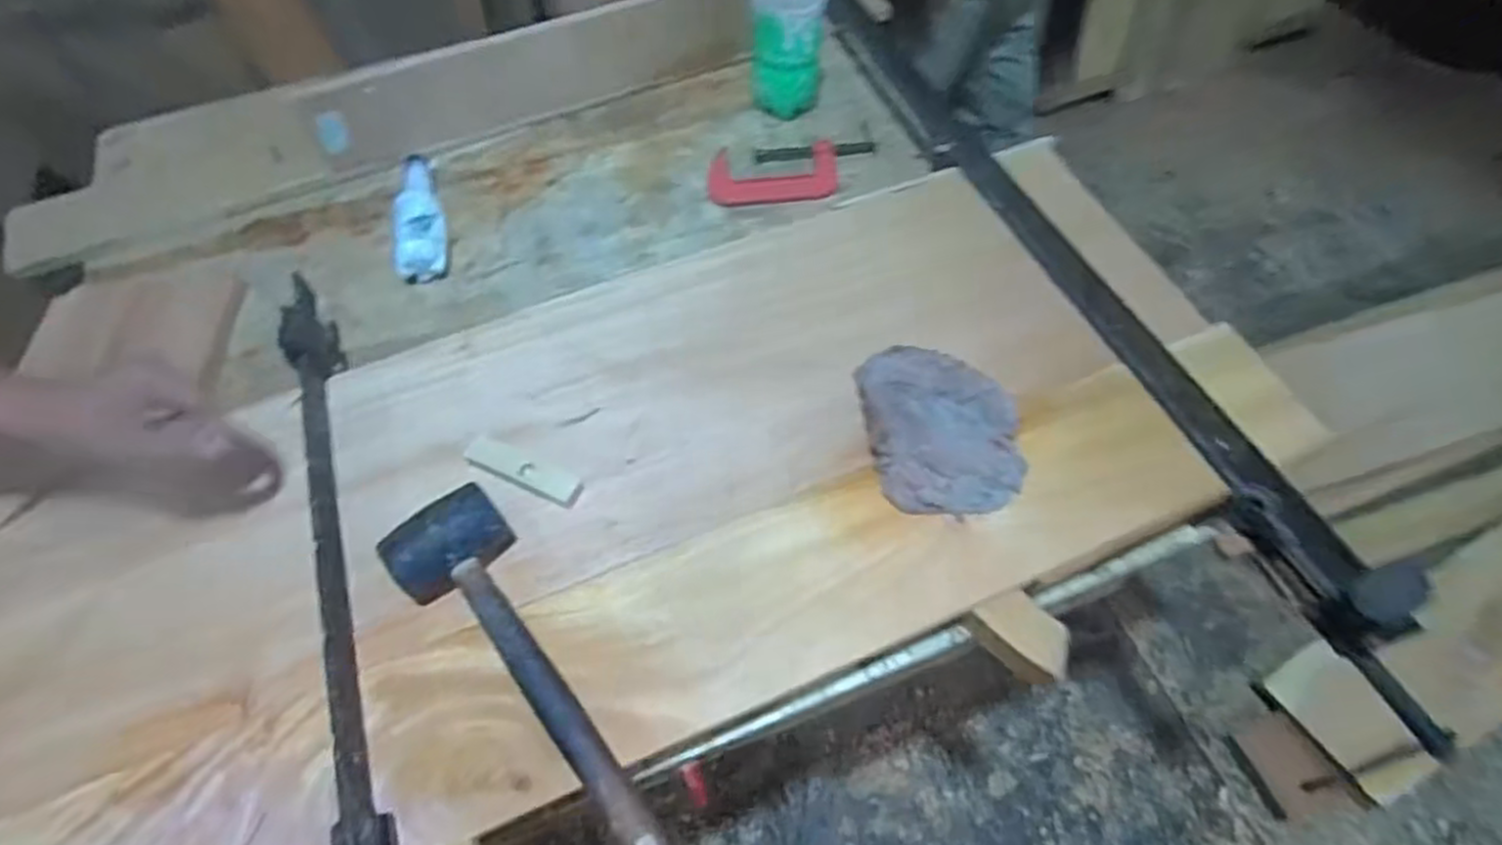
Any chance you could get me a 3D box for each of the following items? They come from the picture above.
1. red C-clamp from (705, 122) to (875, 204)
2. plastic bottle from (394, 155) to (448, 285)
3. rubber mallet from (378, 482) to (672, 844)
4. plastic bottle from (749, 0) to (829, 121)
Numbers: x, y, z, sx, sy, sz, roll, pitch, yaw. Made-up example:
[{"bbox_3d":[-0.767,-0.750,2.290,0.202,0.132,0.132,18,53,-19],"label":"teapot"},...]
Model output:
[{"bbox_3d":[0.056,-0.335,0.988,0.223,0.023,0.111,-8,61,-4],"label":"red C-clamp"},{"bbox_3d":[-0.411,-0.263,0.936,0.065,0.054,0.197,-10,61,-5],"label":"plastic bottle"},{"bbox_3d":[-0.178,0.198,0.591,0.097,0.059,0.329,-33,66,-17],"label":"rubber mallet"},{"bbox_3d":[0.046,-0.489,0.994,0.097,0.181,0.104,4,61,2],"label":"plastic bottle"}]

